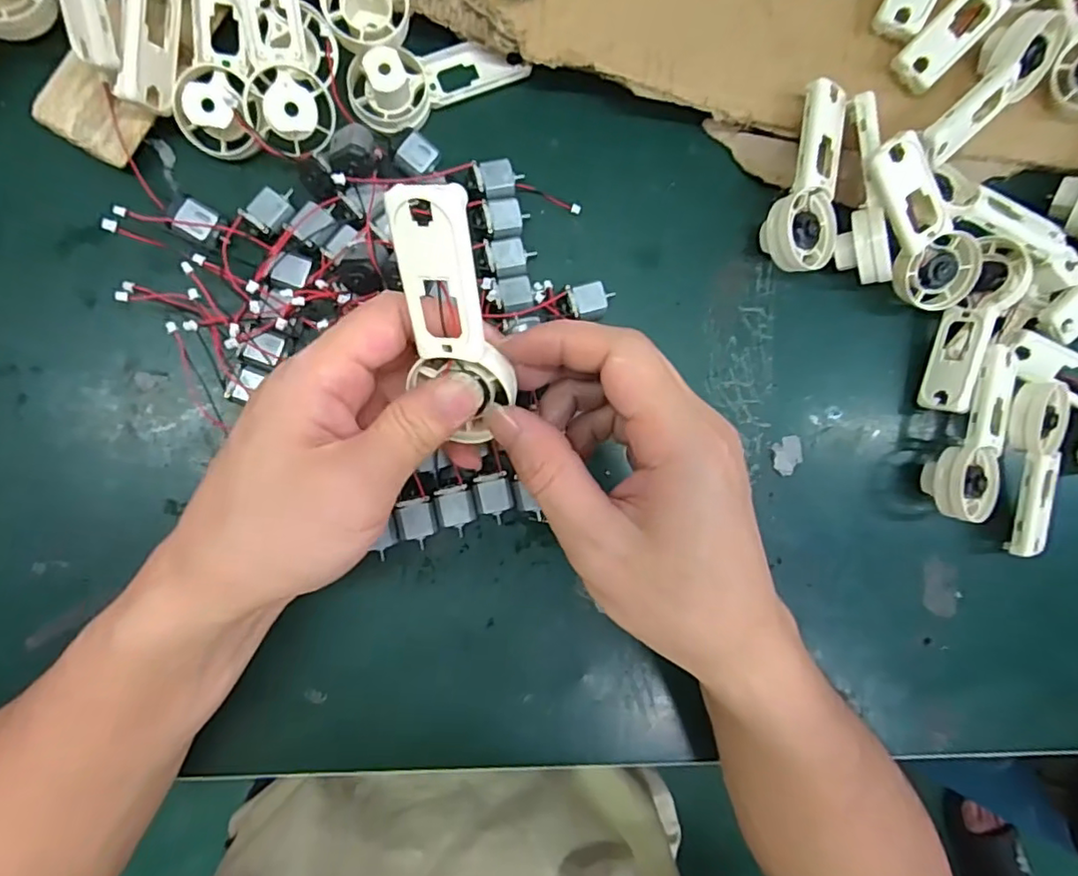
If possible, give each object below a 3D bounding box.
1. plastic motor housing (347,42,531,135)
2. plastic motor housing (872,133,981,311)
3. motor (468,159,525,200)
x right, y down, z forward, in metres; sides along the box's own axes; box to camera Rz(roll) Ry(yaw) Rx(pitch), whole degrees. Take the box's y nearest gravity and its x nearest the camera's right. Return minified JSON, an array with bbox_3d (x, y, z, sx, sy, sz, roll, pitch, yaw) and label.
[{"bbox_3d":[-0.049,-0.180,0.298,0.088,0.022,0.036,-25,91,-20],"label":"plastic motor housing"},{"bbox_3d":[0.194,-0.109,0.306,0.040,0.023,0.093,-36,116,11],"label":"plastic motor housing"},{"bbox_3d":[-0.022,-0.129,0.302,0.026,0.014,0.019,-9,89,-7],"label":"motor"}]

